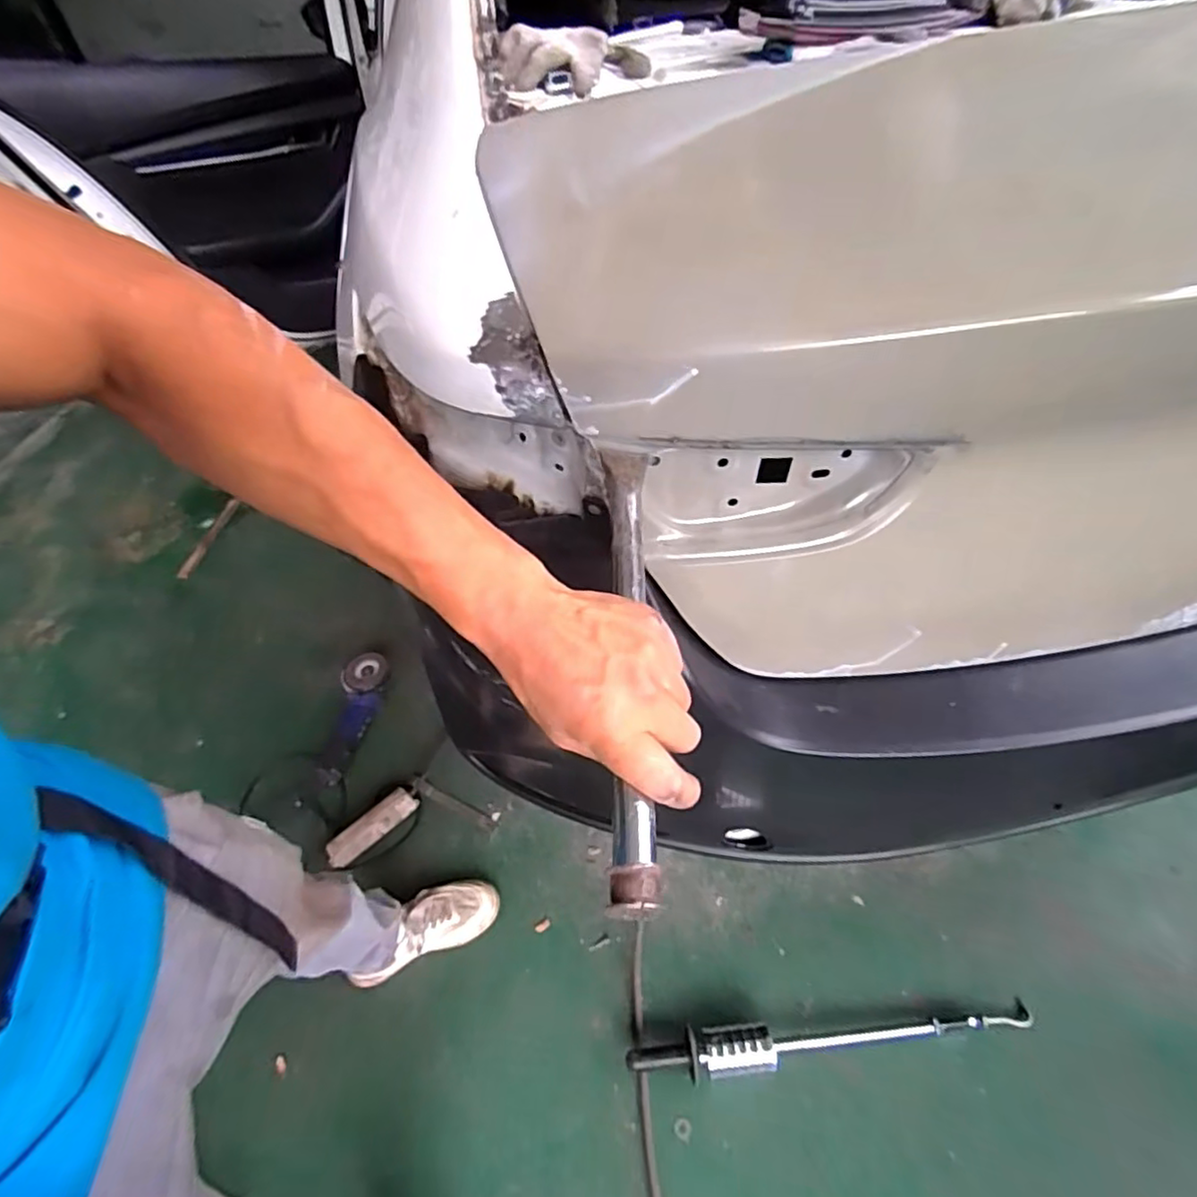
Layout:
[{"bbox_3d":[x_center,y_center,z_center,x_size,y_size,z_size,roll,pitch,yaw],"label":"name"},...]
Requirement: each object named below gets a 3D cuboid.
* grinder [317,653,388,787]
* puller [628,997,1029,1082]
[{"bbox_3d":[-0.545,0.264,1.420,0.101,0.078,0.288,4,50,9],"label":"grinder"},{"bbox_3d":[0.365,0.677,0.983,0.637,0.051,0.062,-7,49,0],"label":"puller"}]

